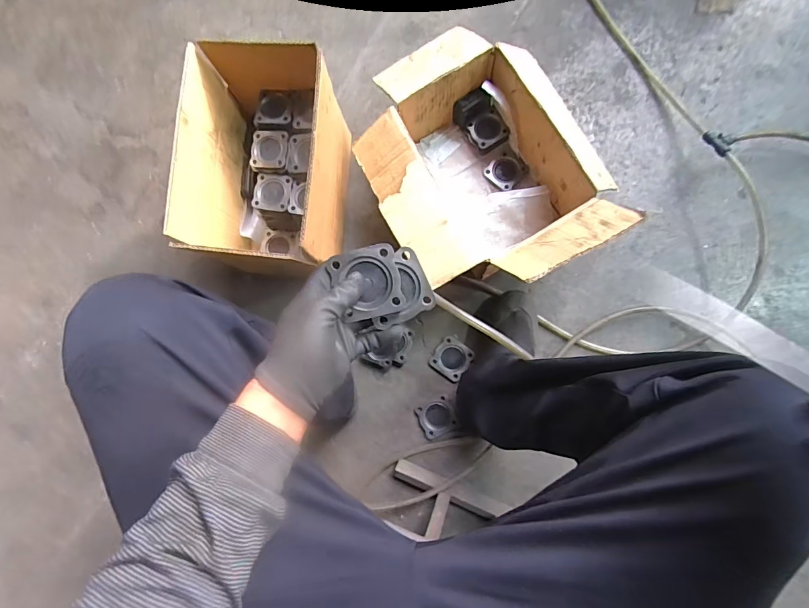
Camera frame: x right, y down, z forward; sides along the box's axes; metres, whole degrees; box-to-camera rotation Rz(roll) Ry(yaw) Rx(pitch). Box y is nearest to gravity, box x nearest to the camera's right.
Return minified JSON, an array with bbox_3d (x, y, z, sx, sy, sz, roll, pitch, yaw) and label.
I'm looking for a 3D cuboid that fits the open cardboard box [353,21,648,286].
[{"bbox_3d":[0.127,-0.247,0.713,0.368,0.231,0.475,-29,80,3],"label":"open cardboard box"}]

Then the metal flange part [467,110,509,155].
[{"bbox_3d":[0.163,-0.339,0.804,0.066,0.024,0.064,-31,83,5],"label":"metal flange part"}]

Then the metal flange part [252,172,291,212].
[{"bbox_3d":[-0.239,-0.204,0.736,0.066,0.009,0.068,7,84,8],"label":"metal flange part"}]

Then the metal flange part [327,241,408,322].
[{"bbox_3d":[-0.036,-0.021,0.406,0.063,0.014,0.067,-15,85,7],"label":"metal flange part"}]

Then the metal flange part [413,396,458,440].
[{"bbox_3d":[0.061,0.214,0.764,0.066,0.007,0.062,-27,78,3],"label":"metal flange part"}]

